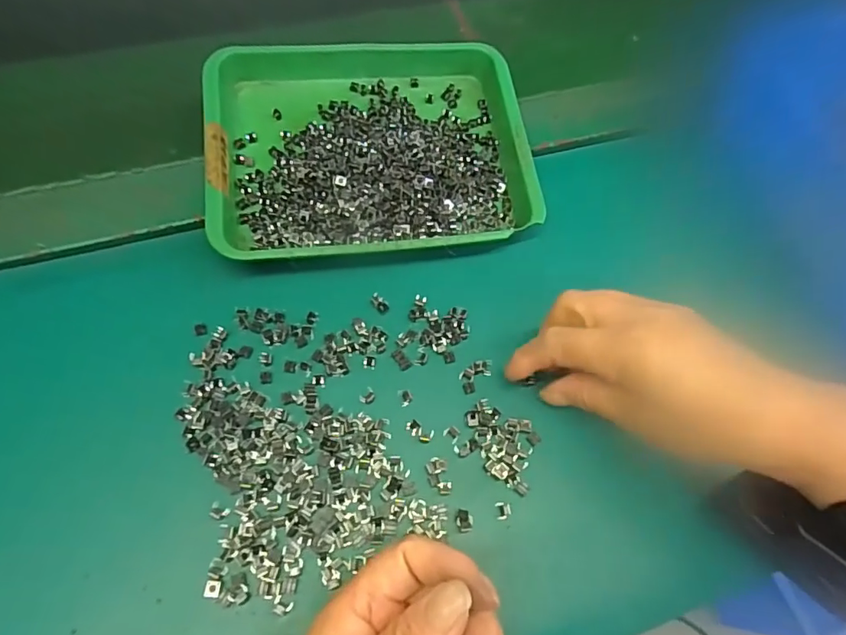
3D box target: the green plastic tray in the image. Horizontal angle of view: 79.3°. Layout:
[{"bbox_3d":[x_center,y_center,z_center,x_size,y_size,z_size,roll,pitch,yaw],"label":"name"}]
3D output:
[{"bbox_3d":[-0.035,-0.122,0.355,0.211,0.034,0.172,-6,65,-8],"label":"green plastic tray"}]

